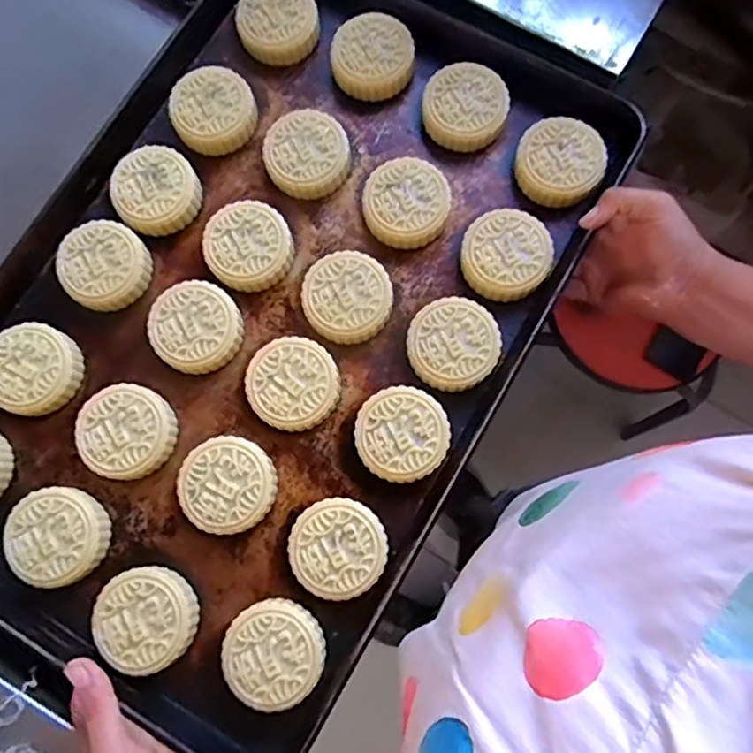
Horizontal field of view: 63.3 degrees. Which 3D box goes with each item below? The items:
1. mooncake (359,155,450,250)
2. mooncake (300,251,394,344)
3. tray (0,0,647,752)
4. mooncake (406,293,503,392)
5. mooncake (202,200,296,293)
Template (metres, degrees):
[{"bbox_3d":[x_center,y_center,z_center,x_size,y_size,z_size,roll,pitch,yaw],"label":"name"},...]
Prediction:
[{"bbox_3d":[0.025,-0.143,0.508,0.071,0.027,0.068,0,81,2],"label":"mooncake"},{"bbox_3d":[-0.023,-0.063,0.494,0.071,0.026,0.069,0,81,2],"label":"mooncake"},{"bbox_3d":[-0.089,-0.054,0.493,0.391,0.039,0.585,29,81,5],"label":"tray"},{"bbox_3d":[0.060,-0.025,0.484,0.070,0.027,0.069,-43,82,-5],"label":"mooncake"},{"bbox_3d":[-0.106,-0.107,0.506,0.069,0.025,0.068,0,81,2],"label":"mooncake"}]

